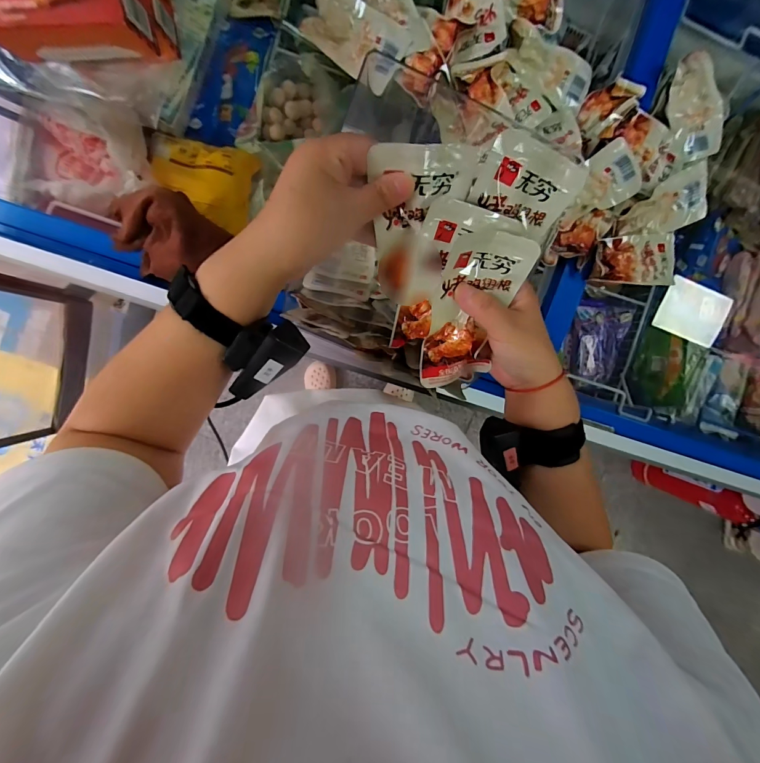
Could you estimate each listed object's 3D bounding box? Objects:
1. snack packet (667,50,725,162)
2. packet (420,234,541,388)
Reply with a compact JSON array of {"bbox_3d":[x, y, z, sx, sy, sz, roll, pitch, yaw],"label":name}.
[{"bbox_3d":[0.441,-0.383,0.485,0.074,0.030,0.129,-17,97,-3],"label":"snack packet"},{"bbox_3d":[0.080,-0.058,0.316,0.074,0.023,0.141,13,124,-6],"label":"packet"}]

